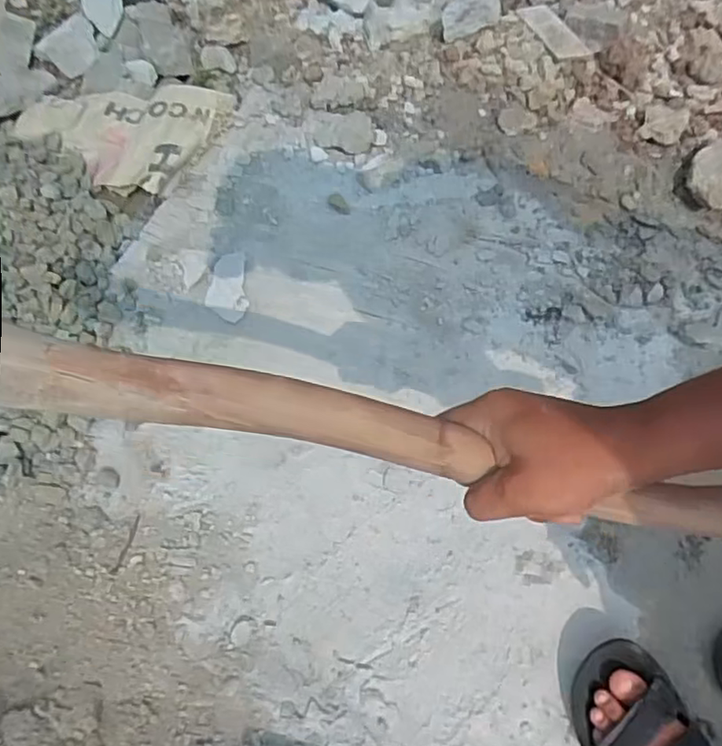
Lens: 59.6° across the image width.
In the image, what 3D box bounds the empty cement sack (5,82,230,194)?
[{"bbox_3d":[-0.384,-0.394,0.984,0.316,0.053,0.216,15,65,5],"label":"empty cement sack"}]

